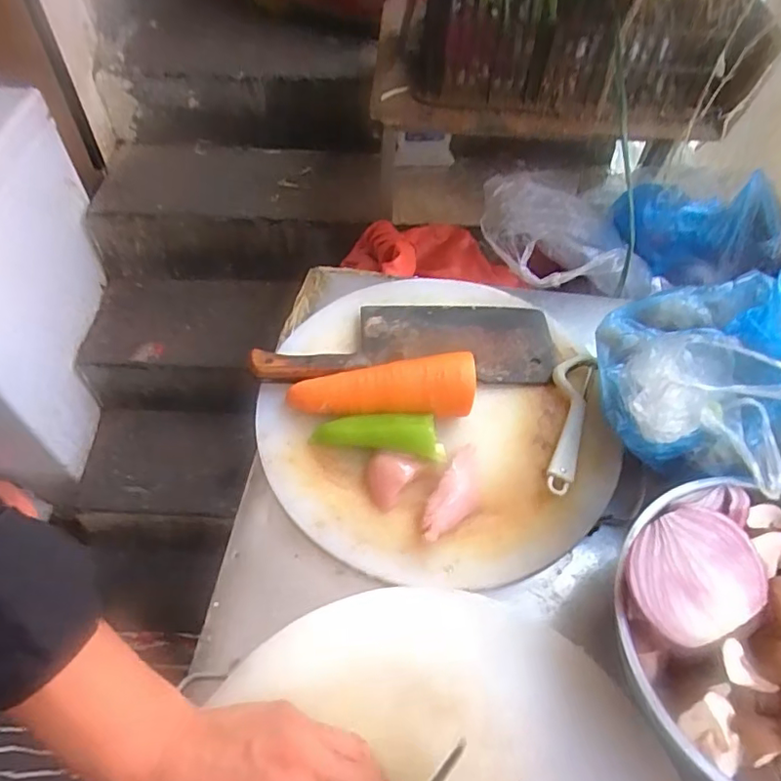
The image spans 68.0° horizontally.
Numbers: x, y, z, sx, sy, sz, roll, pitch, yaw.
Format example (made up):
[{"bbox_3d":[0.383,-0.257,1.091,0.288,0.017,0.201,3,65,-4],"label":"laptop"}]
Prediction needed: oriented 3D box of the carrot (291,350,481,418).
[{"bbox_3d":[-0.008,0.008,0.572,0.183,0.054,0.055,-5,54,-5],"label":"carrot"}]

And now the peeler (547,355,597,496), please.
[{"bbox_3d":[0.174,0.027,0.579,0.040,0.025,0.170,17,56,11],"label":"peeler"}]

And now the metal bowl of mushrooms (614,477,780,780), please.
[{"bbox_3d":[0.281,0.178,0.419,0.235,0.112,0.215,0,54,-1],"label":"metal bowl of mushrooms"}]

